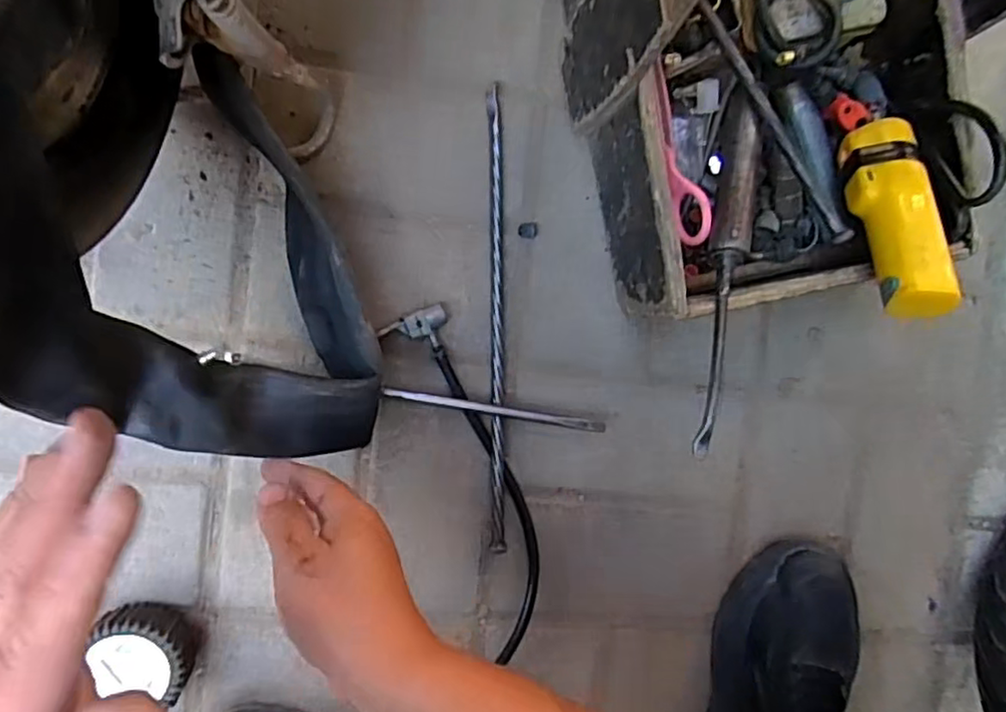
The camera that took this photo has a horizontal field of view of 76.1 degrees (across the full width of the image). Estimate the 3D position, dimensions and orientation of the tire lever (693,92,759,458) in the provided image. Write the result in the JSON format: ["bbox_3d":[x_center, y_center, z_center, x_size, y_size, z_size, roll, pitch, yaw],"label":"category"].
[{"bbox_3d":[0.144,-0.059,0.413,0.021,0.021,0.243,13,77,-9],"label":"tire lever"}]

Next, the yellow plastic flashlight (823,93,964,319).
[{"bbox_3d":[0.254,-0.102,0.416,0.042,0.033,0.167,4,64,-9],"label":"yellow plastic flashlight"}]

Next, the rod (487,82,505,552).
[{"bbox_3d":[-0.004,-0.026,0.481,0.011,0.012,0.342,-1,93,-9],"label":"rod"}]

